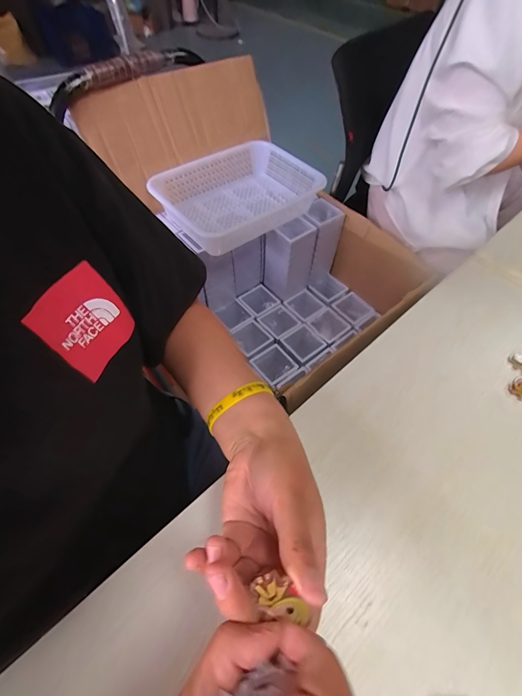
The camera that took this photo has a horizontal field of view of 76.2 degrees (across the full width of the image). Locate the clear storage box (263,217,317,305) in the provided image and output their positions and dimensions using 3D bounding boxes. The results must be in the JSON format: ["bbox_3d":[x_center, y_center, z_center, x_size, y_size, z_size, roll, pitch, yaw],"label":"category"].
[{"bbox_3d":[0.075,-0.237,0.891,0.099,0.198,0.098,-35,64,-22],"label":"clear storage box"}]

